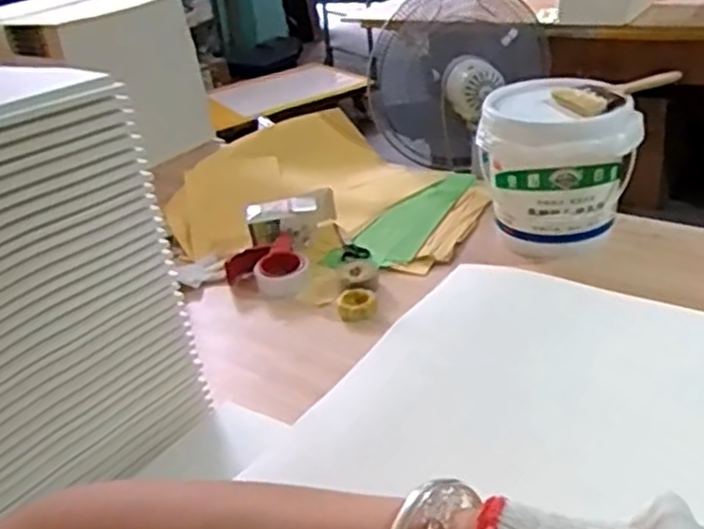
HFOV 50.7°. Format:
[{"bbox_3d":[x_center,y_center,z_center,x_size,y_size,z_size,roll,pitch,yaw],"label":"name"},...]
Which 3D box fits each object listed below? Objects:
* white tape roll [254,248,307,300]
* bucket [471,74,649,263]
[{"bbox_3d":[-0.128,0.018,1.333,0.089,0.066,0.089,-6,29,3],"label":"white tape roll"},{"bbox_3d":[0.359,-0.174,1.303,0.205,0.255,0.224,-6,29,3],"label":"bucket"}]

